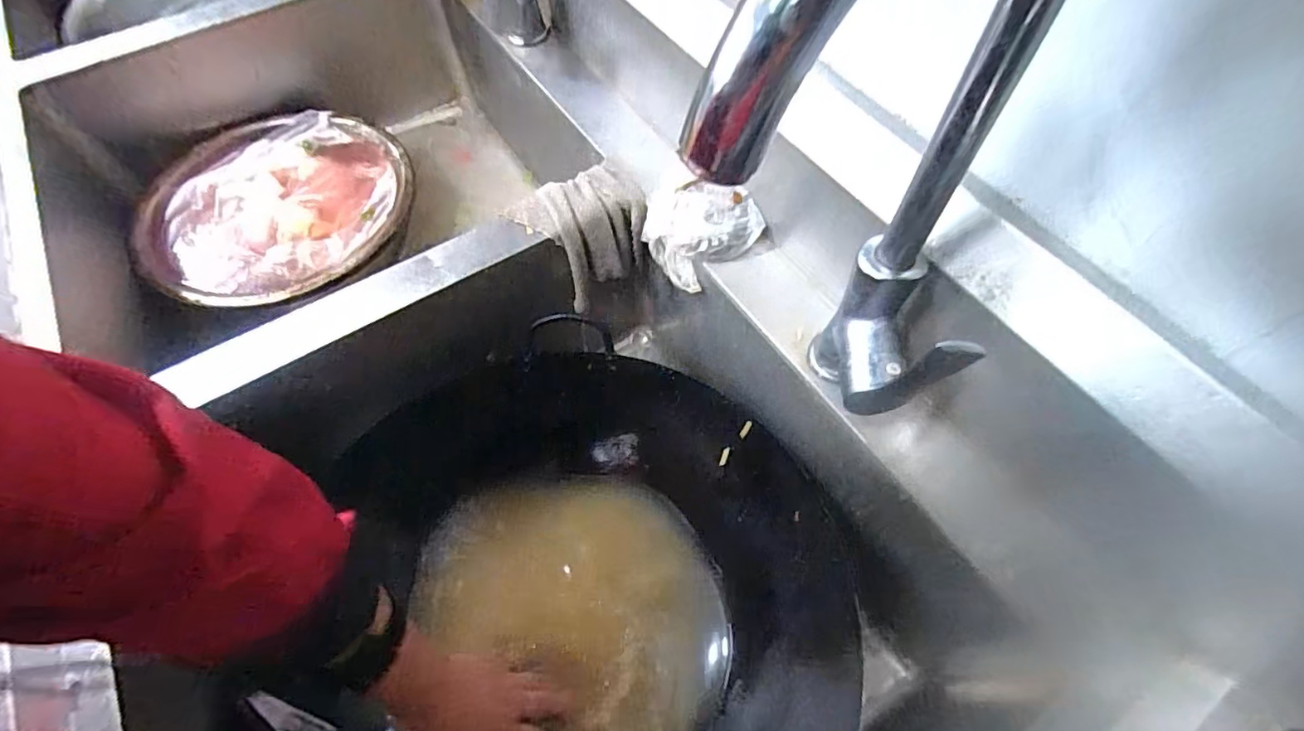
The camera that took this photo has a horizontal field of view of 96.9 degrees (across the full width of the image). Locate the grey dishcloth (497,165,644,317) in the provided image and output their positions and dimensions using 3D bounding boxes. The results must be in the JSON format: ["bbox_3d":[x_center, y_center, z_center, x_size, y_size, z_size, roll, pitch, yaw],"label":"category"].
[{"bbox_3d":[-0.070,-0.139,0.594,0.116,0.072,0.104,-39,67,-19],"label":"grey dishcloth"}]

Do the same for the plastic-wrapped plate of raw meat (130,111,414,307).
[{"bbox_3d":[-0.502,-0.224,0.779,0.340,0.025,0.328,-6,60,-2],"label":"plastic-wrapped plate of raw meat"}]

